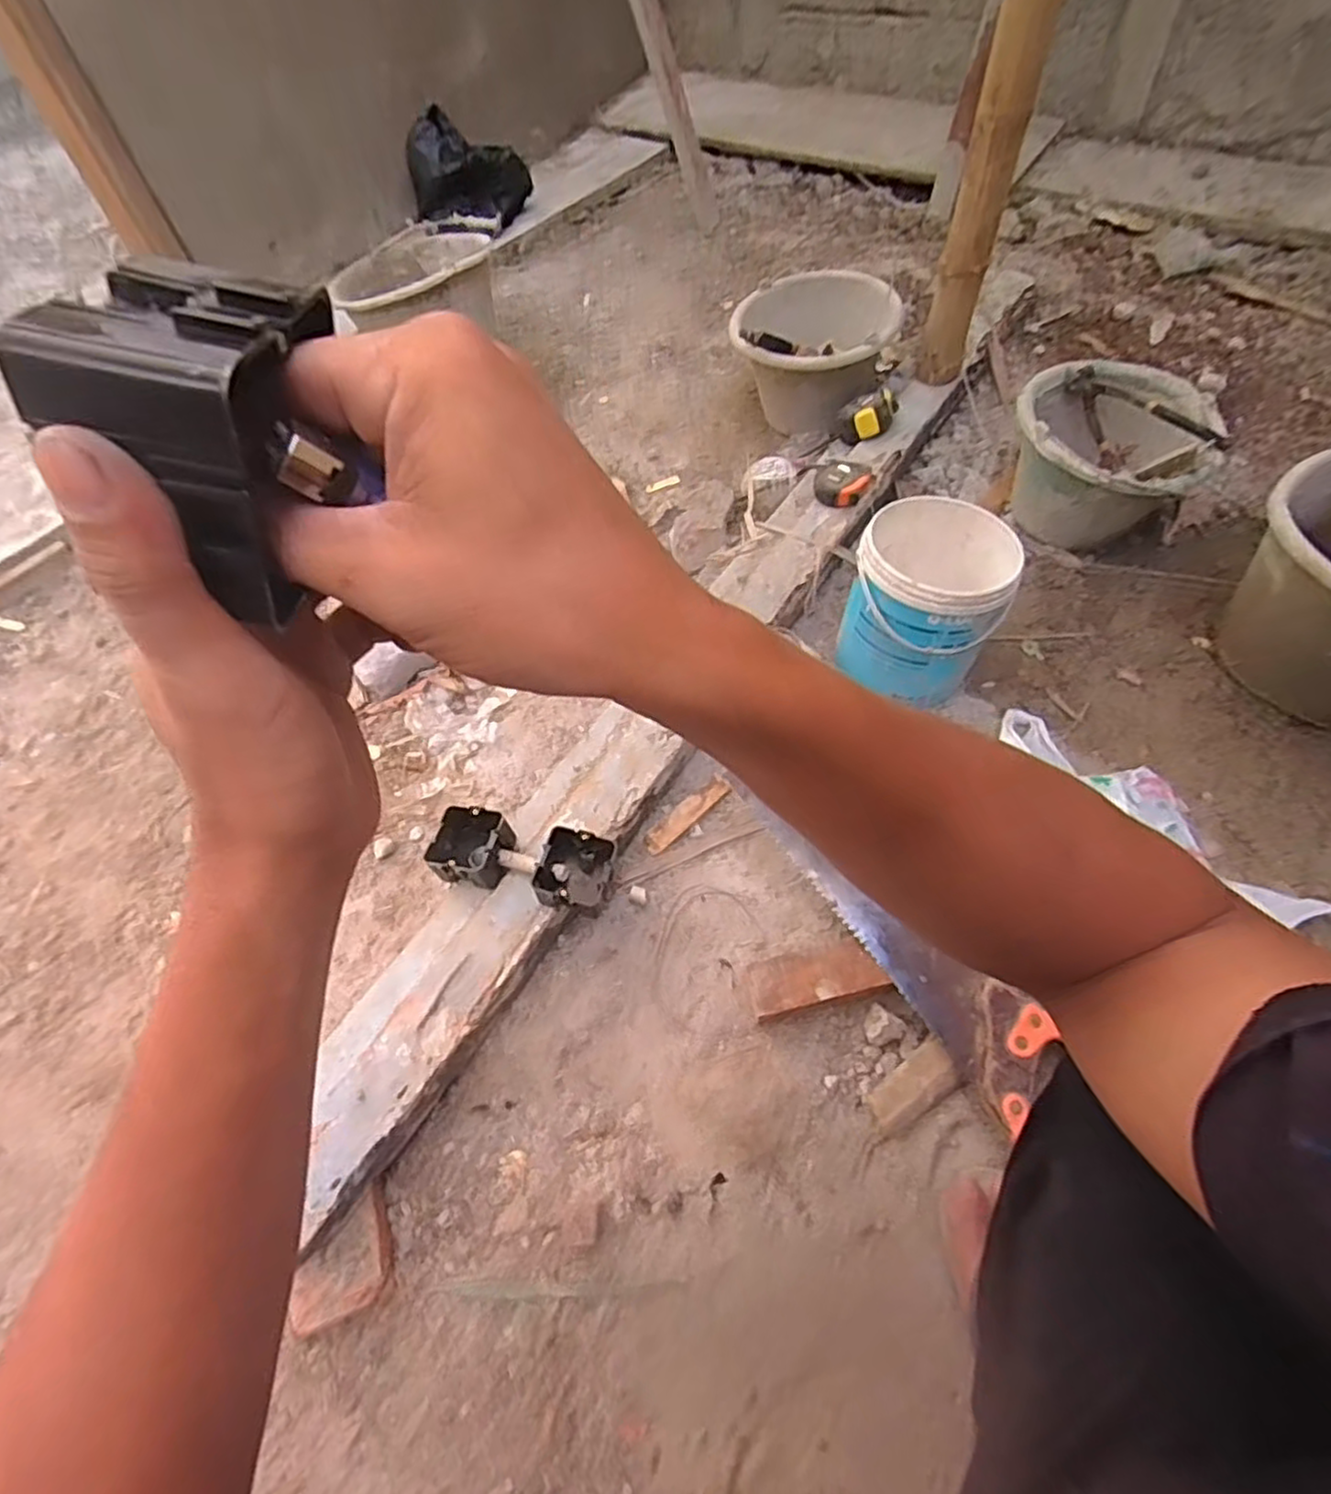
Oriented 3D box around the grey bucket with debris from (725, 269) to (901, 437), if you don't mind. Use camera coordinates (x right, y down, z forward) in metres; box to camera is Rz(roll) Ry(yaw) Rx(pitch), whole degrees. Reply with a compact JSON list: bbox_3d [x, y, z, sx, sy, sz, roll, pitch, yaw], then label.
[{"bbox_3d":[0.235,-0.649,1.163,0.242,0.184,0.268,6,57,10],"label":"grey bucket with debris"}]

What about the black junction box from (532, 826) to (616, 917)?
[{"bbox_3d":[-0.087,0.124,0.714,0.069,0.048,0.078,11,58,13],"label":"black junction box"}]

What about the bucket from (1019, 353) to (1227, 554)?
[{"bbox_3d":[0.600,-0.385,1.000,0.228,0.185,0.249,-3,56,4],"label":"bucket"}]

